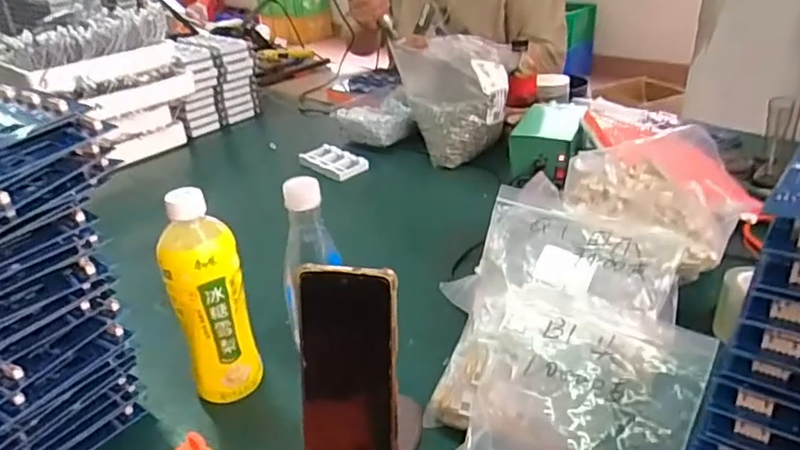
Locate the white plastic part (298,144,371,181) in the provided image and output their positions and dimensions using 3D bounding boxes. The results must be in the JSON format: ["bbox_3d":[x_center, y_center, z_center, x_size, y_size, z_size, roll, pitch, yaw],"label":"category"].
[{"bbox_3d":[-0.116,-0.110,1.062,0.121,0.018,0.071,19,37,37],"label":"white plastic part"}]

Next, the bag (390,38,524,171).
[{"bbox_3d":[0.087,-0.225,1.048,0.209,0.175,0.171,-1,29,8],"label":"bag"}]

